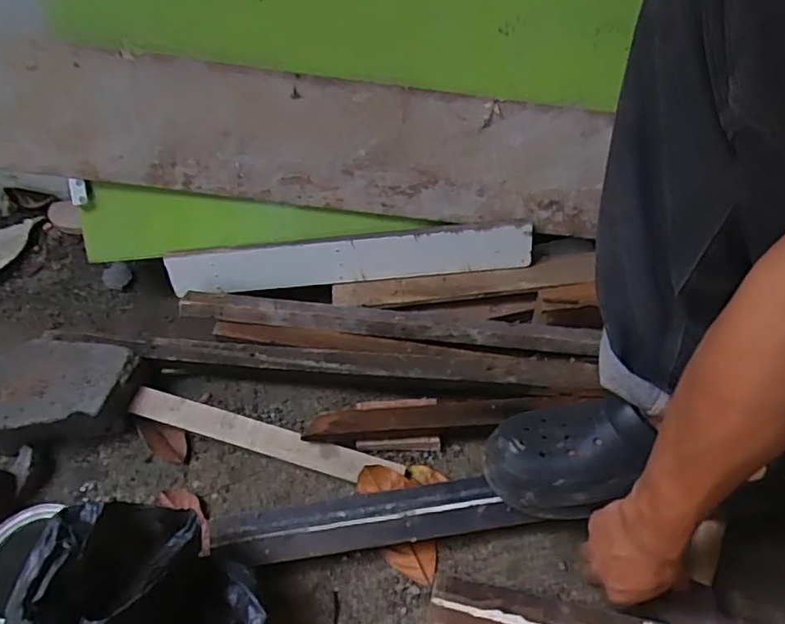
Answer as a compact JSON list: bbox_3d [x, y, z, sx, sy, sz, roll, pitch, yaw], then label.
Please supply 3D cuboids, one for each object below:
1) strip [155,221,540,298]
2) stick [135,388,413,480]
[{"bbox_3d":[-0.060,-0.073,0.820,0.498,0.069,0.016,-5,32,1],"label":"strip"},{"bbox_3d":[-0.159,0.149,0.698,0.340,0.013,0.034,14,78,12],"label":"stick"}]

